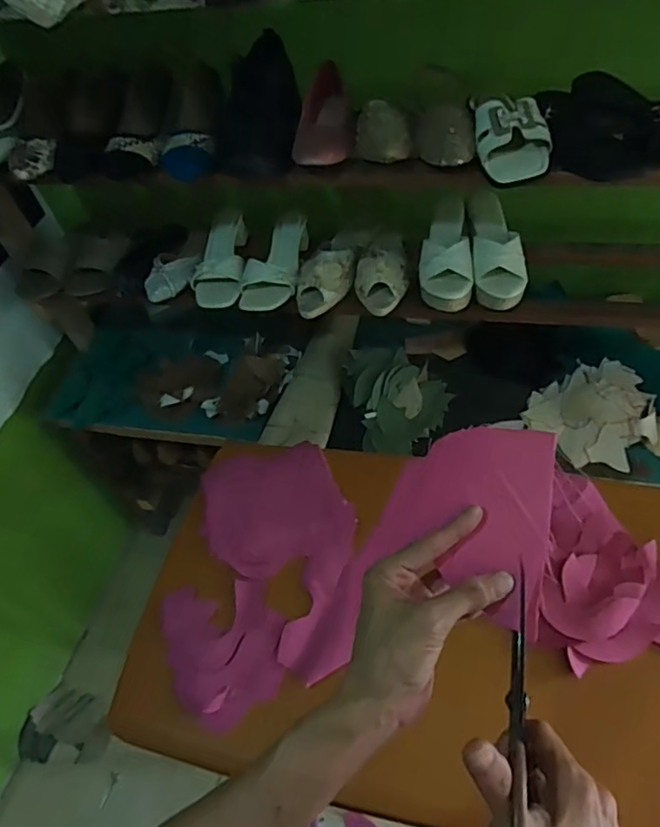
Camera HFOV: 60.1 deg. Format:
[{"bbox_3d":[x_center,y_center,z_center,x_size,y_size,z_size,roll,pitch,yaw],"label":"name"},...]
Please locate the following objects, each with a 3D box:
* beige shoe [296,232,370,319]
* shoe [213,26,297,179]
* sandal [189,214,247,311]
[{"bbox_3d":[0.002,-0.260,0.976,0.090,0.057,0.217,7,54,15],"label":"beige shoe"},{"bbox_3d":[-0.099,-0.437,0.810,0.101,0.076,0.241,6,75,9],"label":"shoe"},{"bbox_3d":[-0.203,-0.285,1.039,0.097,0.064,0.213,-9,51,3],"label":"sandal"}]

